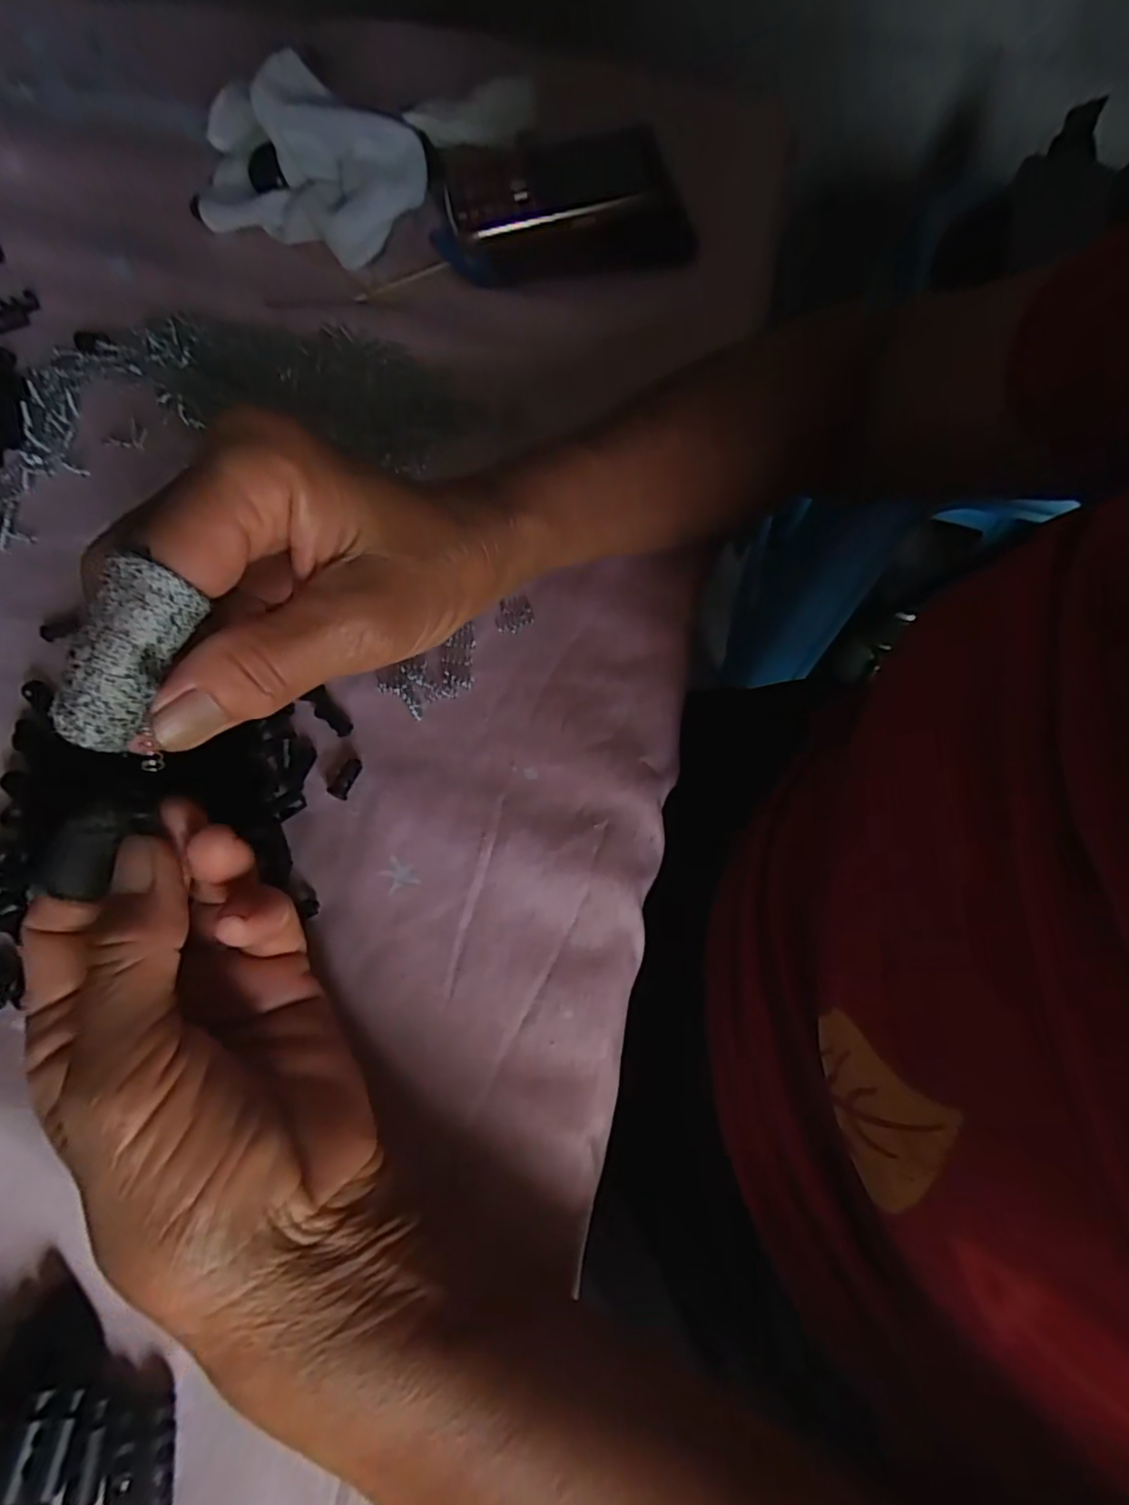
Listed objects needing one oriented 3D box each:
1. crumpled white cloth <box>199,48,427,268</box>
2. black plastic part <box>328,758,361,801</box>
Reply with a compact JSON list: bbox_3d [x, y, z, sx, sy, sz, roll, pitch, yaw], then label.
[{"bbox_3d":[-0.157,-0.332,0.366,0.157,0.059,0.063,21,70,7],"label":"crumpled white cloth"},{"bbox_3d":[-0.088,0.010,0.264,0.008,0.004,0.017,19,69,6],"label":"black plastic part"}]

